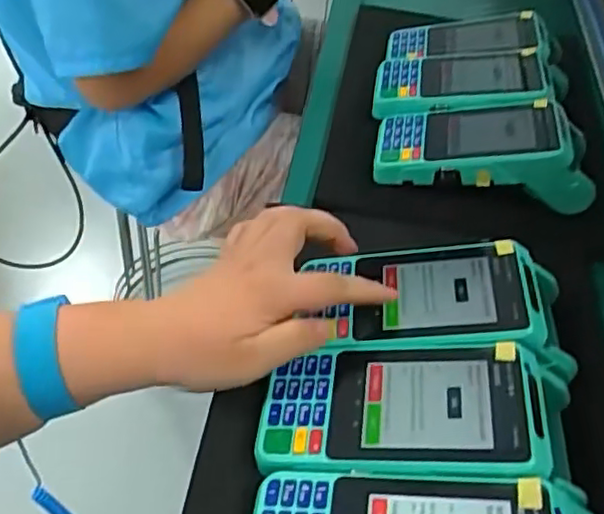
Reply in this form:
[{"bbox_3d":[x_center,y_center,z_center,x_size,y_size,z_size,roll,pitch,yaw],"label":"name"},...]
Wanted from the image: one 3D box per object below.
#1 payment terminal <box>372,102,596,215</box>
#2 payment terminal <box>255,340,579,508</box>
[{"bbox_3d":[0.144,-0.077,0.516,0.160,0.060,0.076,-1,44,19],"label":"payment terminal"},{"bbox_3d":[0.063,0.091,0.351,0.165,0.052,0.078,-3,47,9],"label":"payment terminal"}]

